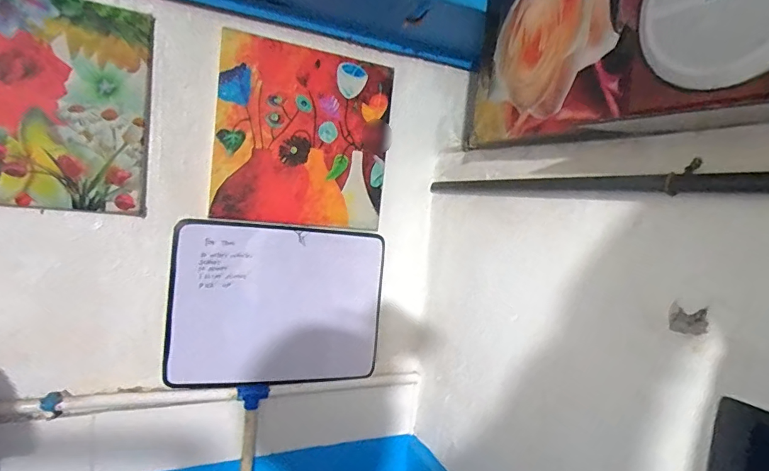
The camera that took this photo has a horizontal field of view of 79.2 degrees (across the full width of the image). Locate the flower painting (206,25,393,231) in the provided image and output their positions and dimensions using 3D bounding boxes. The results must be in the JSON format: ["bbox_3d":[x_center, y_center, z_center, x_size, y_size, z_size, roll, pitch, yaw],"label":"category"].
[{"bbox_3d":[-0.145,-0.185,0.883,0.328,0.315,0.022,2,6,-28],"label":"flower painting"}]

